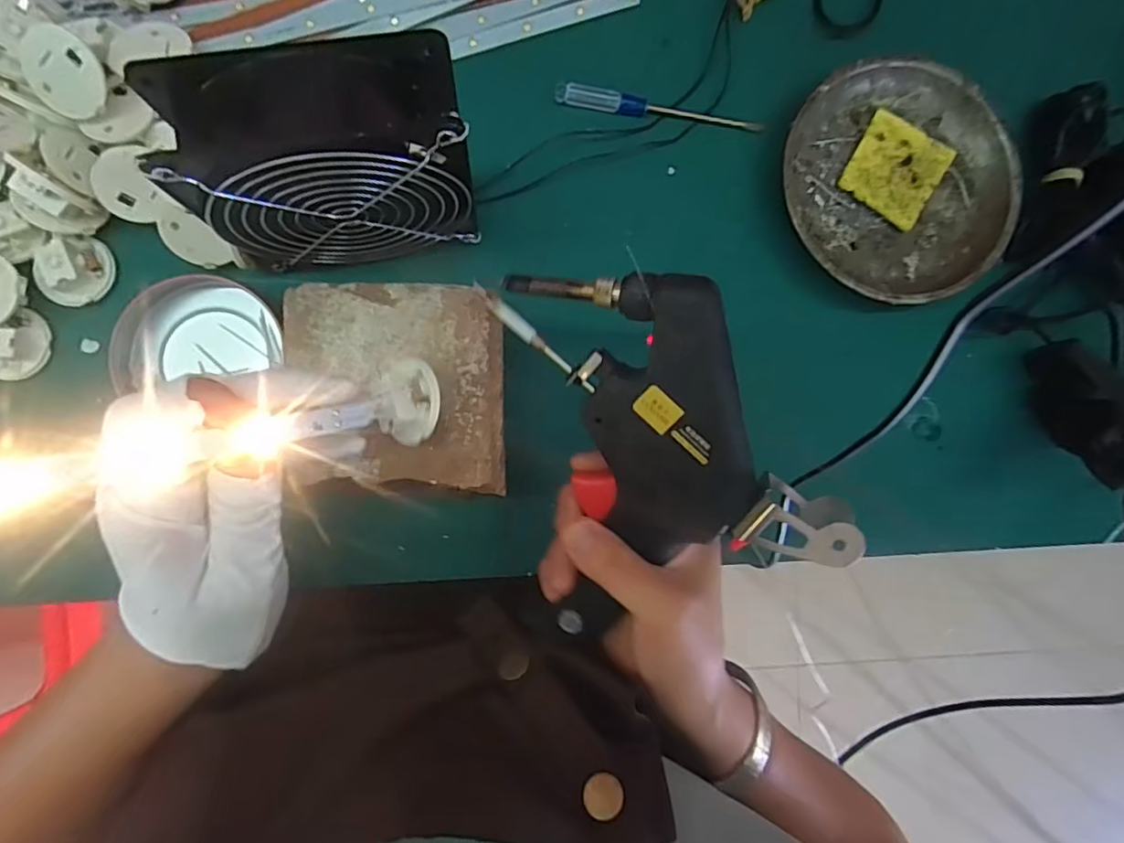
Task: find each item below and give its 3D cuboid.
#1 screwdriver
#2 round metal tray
[{"bbox_3d":[0.060,-0.186,0.347,0.127,0.007,0.012,7,89,-5],"label":"screwdriver"},{"bbox_3d":[0.203,-0.143,0.352,0.140,0.020,0.137,10,89,-5],"label":"round metal tray"}]

